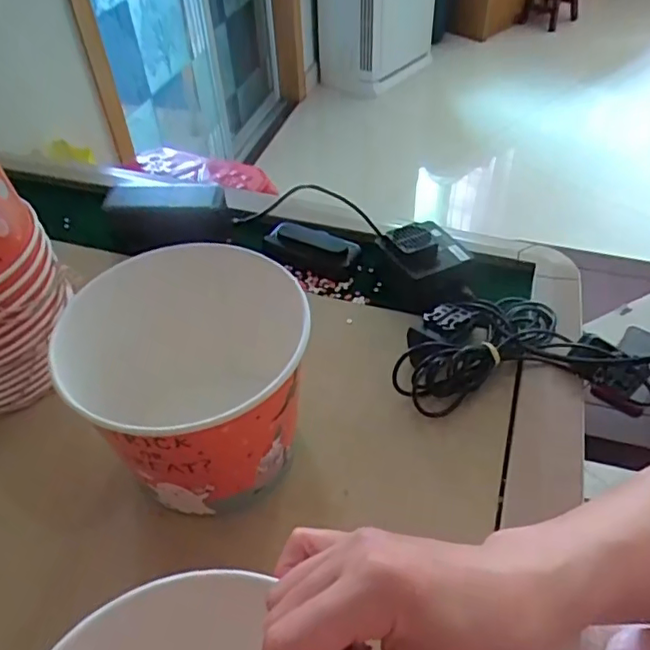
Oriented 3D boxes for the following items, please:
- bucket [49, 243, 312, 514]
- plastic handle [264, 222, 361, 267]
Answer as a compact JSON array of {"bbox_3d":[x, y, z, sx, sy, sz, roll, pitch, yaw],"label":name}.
[{"bbox_3d":[-0.090,0.048,0.420,0.142,0.140,0.154,-1,46,1],"label":"bucket"},{"bbox_3d":[-0.014,-0.089,0.636,0.102,0.015,0.046,18,49,19],"label":"plastic handle"}]

